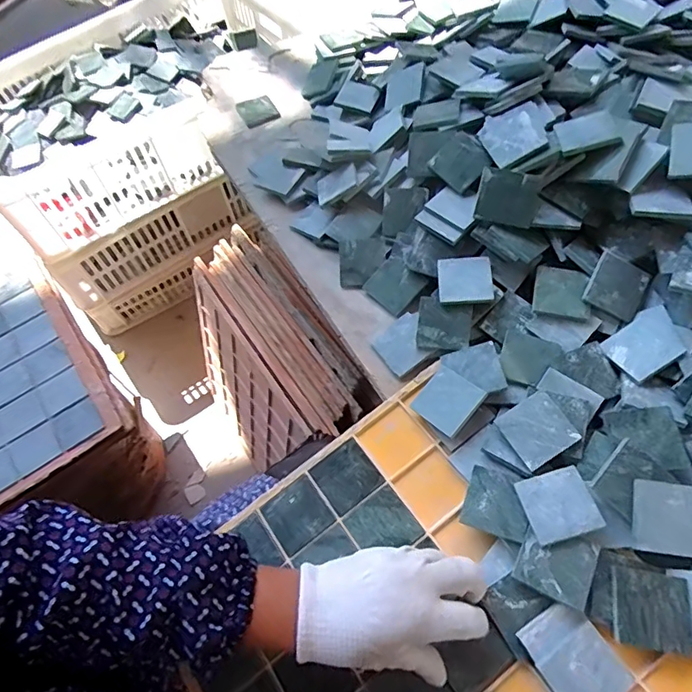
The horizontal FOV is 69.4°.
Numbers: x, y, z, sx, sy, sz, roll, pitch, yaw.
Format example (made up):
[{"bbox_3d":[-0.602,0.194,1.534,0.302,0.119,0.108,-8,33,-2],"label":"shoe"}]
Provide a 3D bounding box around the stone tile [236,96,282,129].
[{"bbox_3d":[-0.118,-0.314,0.669,0.048,0.010,0.047,-30,62,-13],"label":"stone tile"}]

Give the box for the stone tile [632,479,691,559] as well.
[{"bbox_3d":[0.237,0.127,0.367,0.051,0.004,0.050,8,71,2],"label":"stone tile"}]

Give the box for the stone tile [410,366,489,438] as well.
[{"bbox_3d":[0.087,0.047,0.429,0.048,0.004,0.051,-50,47,-2],"label":"stone tile"}]

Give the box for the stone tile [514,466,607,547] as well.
[{"bbox_3d":[0.161,0.120,0.380,0.048,0.004,0.049,-23,52,11],"label":"stone tile"}]

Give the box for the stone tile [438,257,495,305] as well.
[{"bbox_3d":[0.112,-0.062,0.471,0.049,0.004,0.048,-3,66,9],"label":"stone tile"}]

